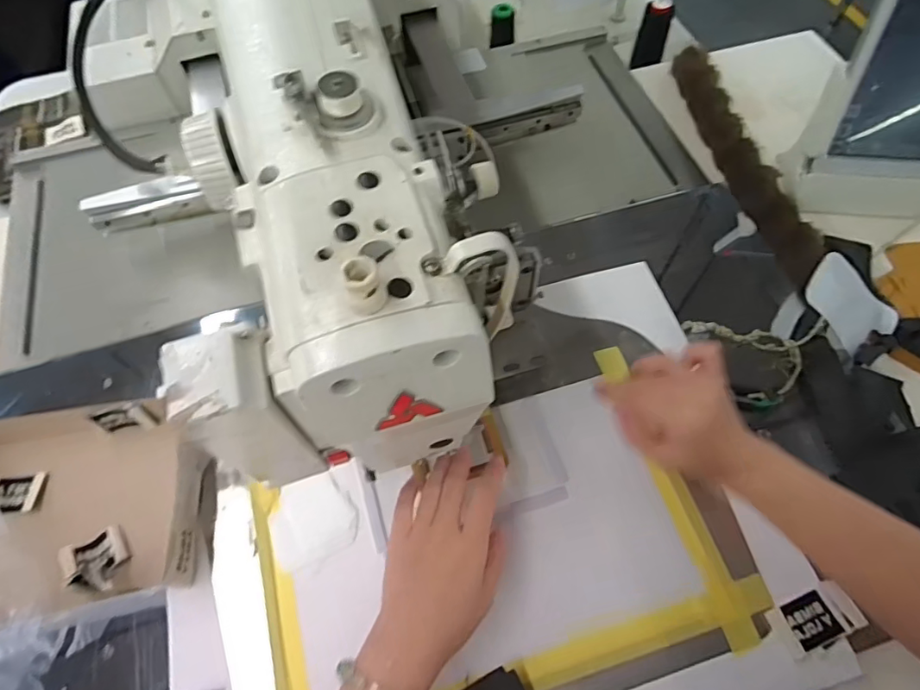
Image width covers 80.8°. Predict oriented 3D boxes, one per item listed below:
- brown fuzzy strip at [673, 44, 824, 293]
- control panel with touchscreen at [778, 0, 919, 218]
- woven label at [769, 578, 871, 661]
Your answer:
[{"bbox_3d":[0.340,-0.229,0.648,0.058,0.040,0.369,-7,59,-3],"label":"brown fuzzy strip"},{"bbox_3d":[0.460,-0.259,0.550,0.155,0.252,0.049,3,38,6],"label":"control panel with touchscreen"},{"bbox_3d":[0.271,0.208,0.410,0.061,0.009,0.035,-23,64,-7],"label":"woven label"}]

